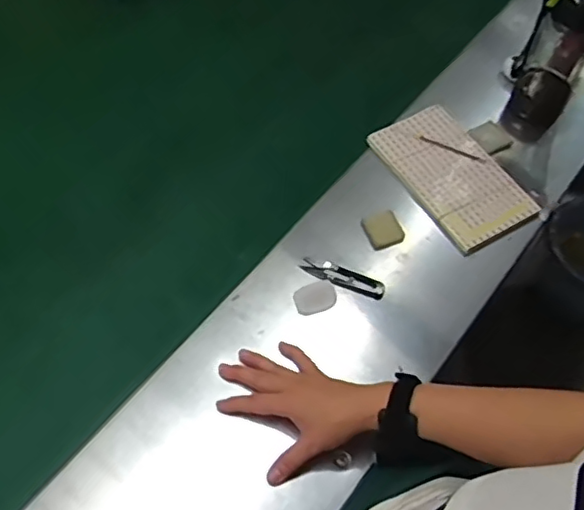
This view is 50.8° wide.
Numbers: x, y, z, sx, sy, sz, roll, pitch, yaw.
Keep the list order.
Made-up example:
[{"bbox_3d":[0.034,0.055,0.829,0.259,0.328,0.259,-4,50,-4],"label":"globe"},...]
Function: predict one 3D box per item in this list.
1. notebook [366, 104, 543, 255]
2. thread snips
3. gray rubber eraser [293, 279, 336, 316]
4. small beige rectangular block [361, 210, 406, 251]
[{"bbox_3d":[0.208,-0.106,0.803,0.120,0.014,0.210,-27,62,-12],"label":"notebook"},{"bbox_3d":[0.059,0.026,0.720,0.101,0.016,0.019,21,61,12],"label":"thread snips"},{"bbox_3d":[0.026,0.049,0.708,0.047,0.008,0.035,-17,61,-10],"label":"gray rubber eraser"},{"bbox_3d":[0.113,-0.033,0.758,0.041,0.017,0.047,-15,61,-9],"label":"small beige rectangular block"}]

